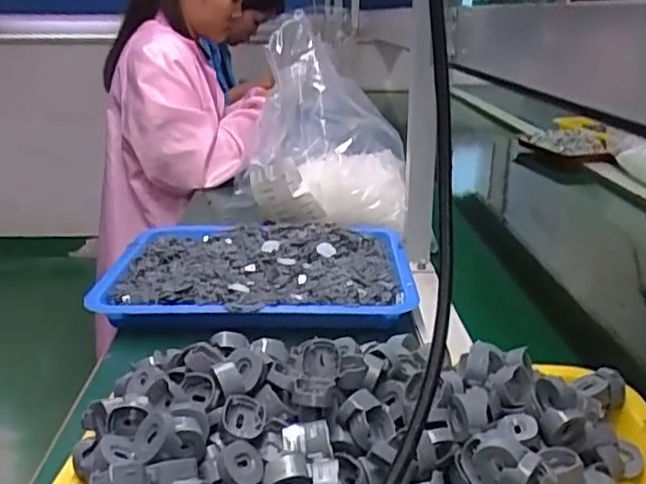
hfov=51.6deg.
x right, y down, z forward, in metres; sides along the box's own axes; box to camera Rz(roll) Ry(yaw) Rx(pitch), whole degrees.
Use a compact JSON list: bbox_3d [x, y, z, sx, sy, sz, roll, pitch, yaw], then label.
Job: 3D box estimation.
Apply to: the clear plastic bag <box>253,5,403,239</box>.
[{"bbox_3d":[0.004,-0.167,0.926,0.194,0.238,0.231,0,19,-1],"label":"clear plastic bag"}]

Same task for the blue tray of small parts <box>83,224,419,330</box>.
[{"bbox_3d":[-0.068,0.029,0.737,0.327,0.030,0.273,1,19,3],"label":"blue tray of small parts"}]

